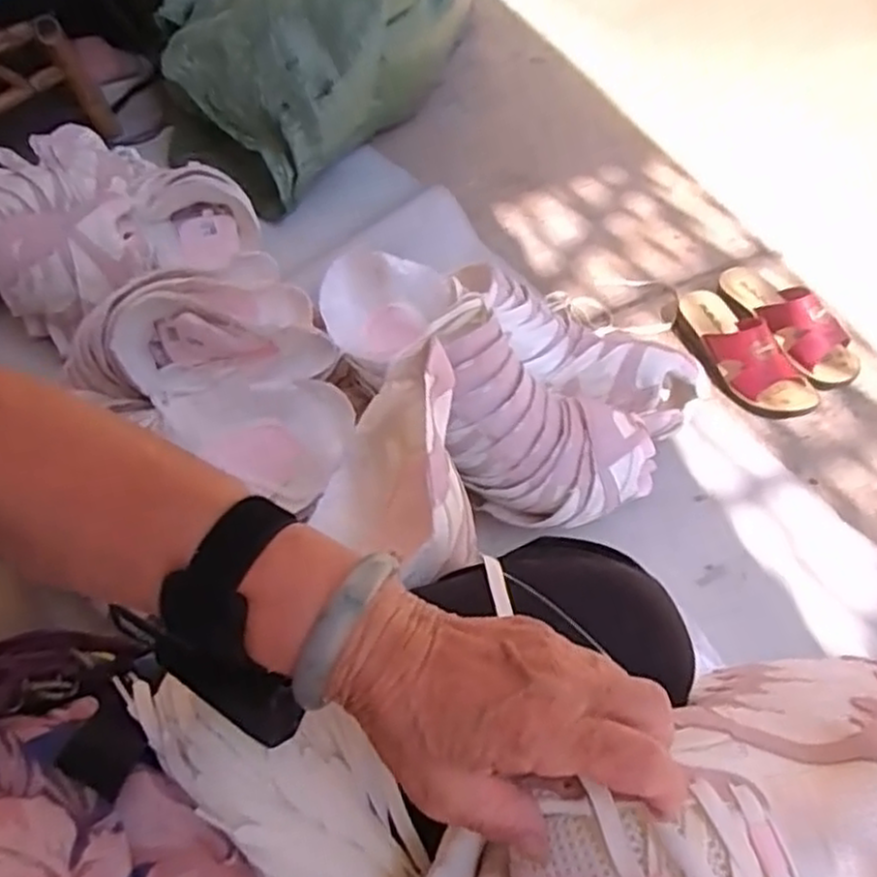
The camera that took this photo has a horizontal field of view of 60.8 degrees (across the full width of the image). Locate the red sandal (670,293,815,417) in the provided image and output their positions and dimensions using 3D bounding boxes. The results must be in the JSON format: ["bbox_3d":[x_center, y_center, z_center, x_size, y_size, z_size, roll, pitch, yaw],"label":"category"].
[{"bbox_3d":[0.397,-0.118,0.982,0.092,0.077,0.227,-30,59,-15],"label":"red sandal"}]

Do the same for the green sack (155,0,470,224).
[{"bbox_3d":[-0.181,-0.748,1.330,0.441,0.306,0.690,30,65,25],"label":"green sack"}]

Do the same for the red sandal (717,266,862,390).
[{"bbox_3d":[0.467,-0.161,1.007,0.081,0.076,0.225,-28,58,-14],"label":"red sandal"}]

